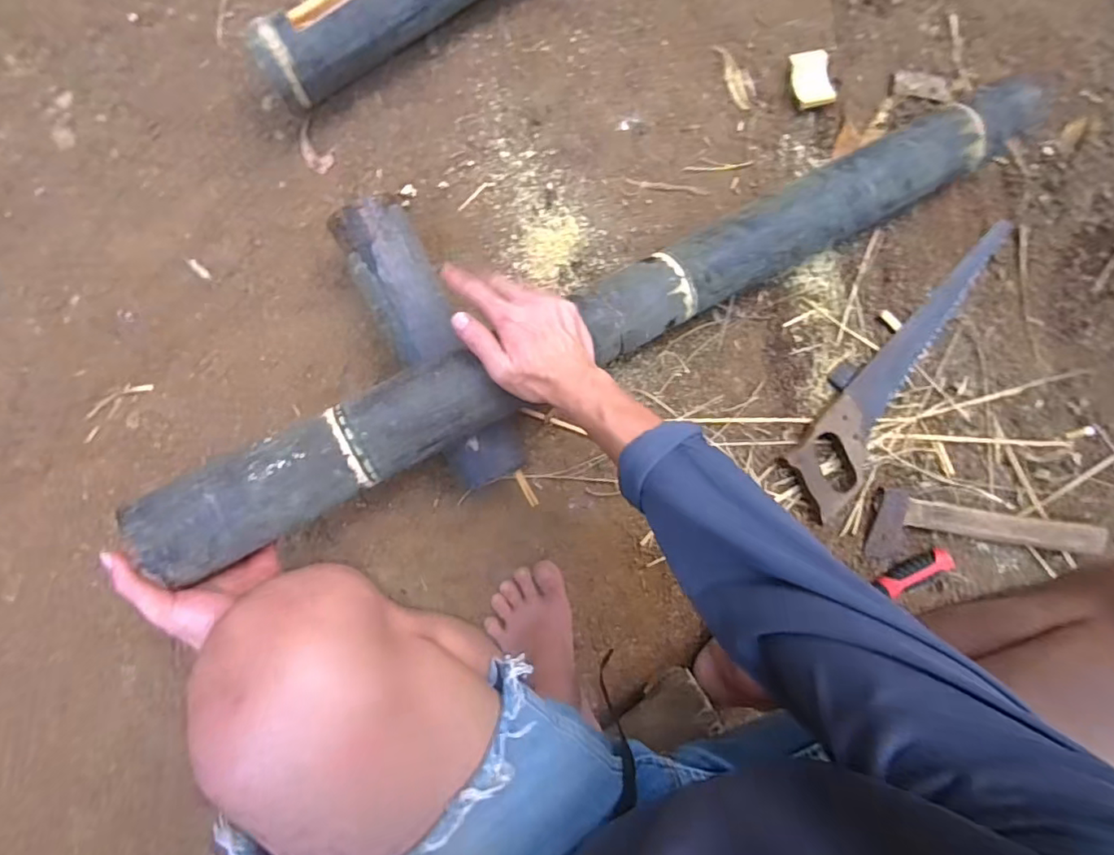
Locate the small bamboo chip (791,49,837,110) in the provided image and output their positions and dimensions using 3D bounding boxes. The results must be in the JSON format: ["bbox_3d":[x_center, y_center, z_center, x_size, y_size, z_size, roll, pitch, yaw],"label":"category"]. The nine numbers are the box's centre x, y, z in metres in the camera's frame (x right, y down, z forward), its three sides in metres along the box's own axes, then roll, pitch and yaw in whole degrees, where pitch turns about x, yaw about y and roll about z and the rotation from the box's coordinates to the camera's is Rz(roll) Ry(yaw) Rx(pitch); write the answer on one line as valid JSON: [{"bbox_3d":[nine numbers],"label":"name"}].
[{"bbox_3d":[0.294,-0.401,0.649,0.046,0.010,0.061,-11,93,4],"label":"small bamboo chip"}]

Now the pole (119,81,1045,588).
[{"bbox_3d":[0.093,-0.126,0.557,0.961,0.061,0.079,-28,98,-12],"label":"pole"}]

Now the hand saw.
[{"bbox_3d":[0.436,-0.070,0.690,0.103,0.027,0.406,40,91,-9],"label":"hand saw"}]

